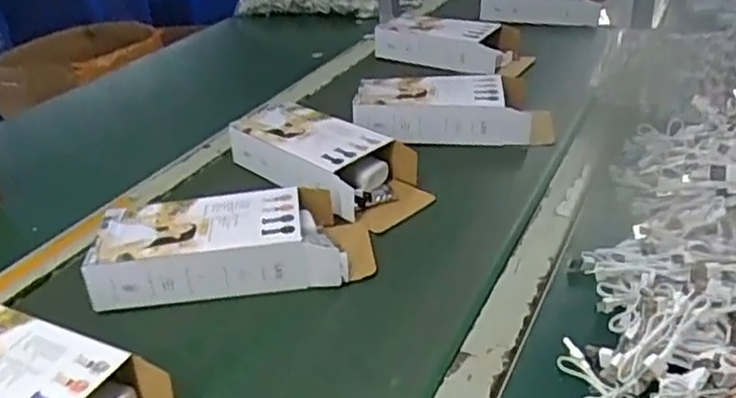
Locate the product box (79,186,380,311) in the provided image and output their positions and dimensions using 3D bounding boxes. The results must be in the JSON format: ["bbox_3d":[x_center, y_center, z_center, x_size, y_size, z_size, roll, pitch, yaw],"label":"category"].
[{"bbox_3d":[-0.126,0.038,0.640,0.250,0.050,0.108,-8,31,-3],"label":"product box"}]

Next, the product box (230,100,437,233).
[{"bbox_3d":[-0.046,-0.046,0.774,0.257,0.056,0.108,23,41,39],"label":"product box"}]

